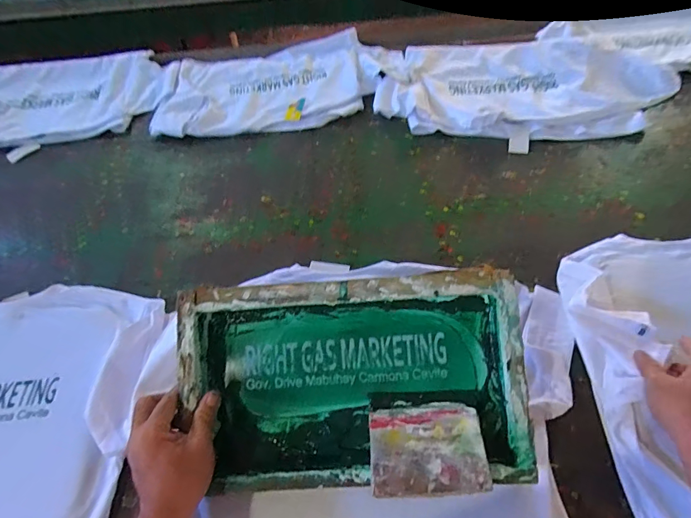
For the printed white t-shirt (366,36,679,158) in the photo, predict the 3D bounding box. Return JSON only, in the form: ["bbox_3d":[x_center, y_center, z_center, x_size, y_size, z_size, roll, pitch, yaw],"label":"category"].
[{"bbox_3d":[0.406,-0.407,0.928,0.628,0.031,0.376,6,56,8],"label":"printed white t-shirt"}]

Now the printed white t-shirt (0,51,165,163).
[{"bbox_3d":[-0.742,-0.410,1.002,0.527,0.028,0.394,-2,56,2],"label":"printed white t-shirt"}]

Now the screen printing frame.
[{"bbox_3d":[0.006,0.143,0.483,0.398,0.059,0.238,-4,80,3],"label":"screen printing frame"}]

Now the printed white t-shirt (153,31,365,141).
[{"bbox_3d":[-0.203,-0.440,1.000,0.493,0.026,0.354,-6,56,0],"label":"printed white t-shirt"}]

